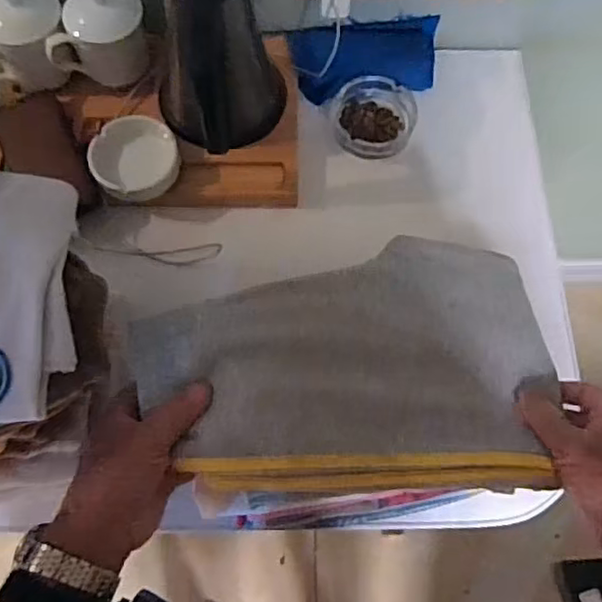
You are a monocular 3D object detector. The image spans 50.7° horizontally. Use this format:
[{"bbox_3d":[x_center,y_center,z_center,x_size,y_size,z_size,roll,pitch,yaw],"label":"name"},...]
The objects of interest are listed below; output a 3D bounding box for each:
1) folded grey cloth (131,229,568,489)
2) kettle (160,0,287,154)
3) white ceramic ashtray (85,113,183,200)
[{"bbox_3d":[0.038,0.044,0.528,0.334,0.056,0.216,-1,68,-1],"label":"folded grey cloth"},{"bbox_3d":[-0.082,-0.265,0.694,0.147,0.196,0.152,-31,71,-13],"label":"kettle"},{"bbox_3d":[-0.193,-0.166,0.738,0.098,0.024,0.101,0,68,-1],"label":"white ceramic ashtray"}]

